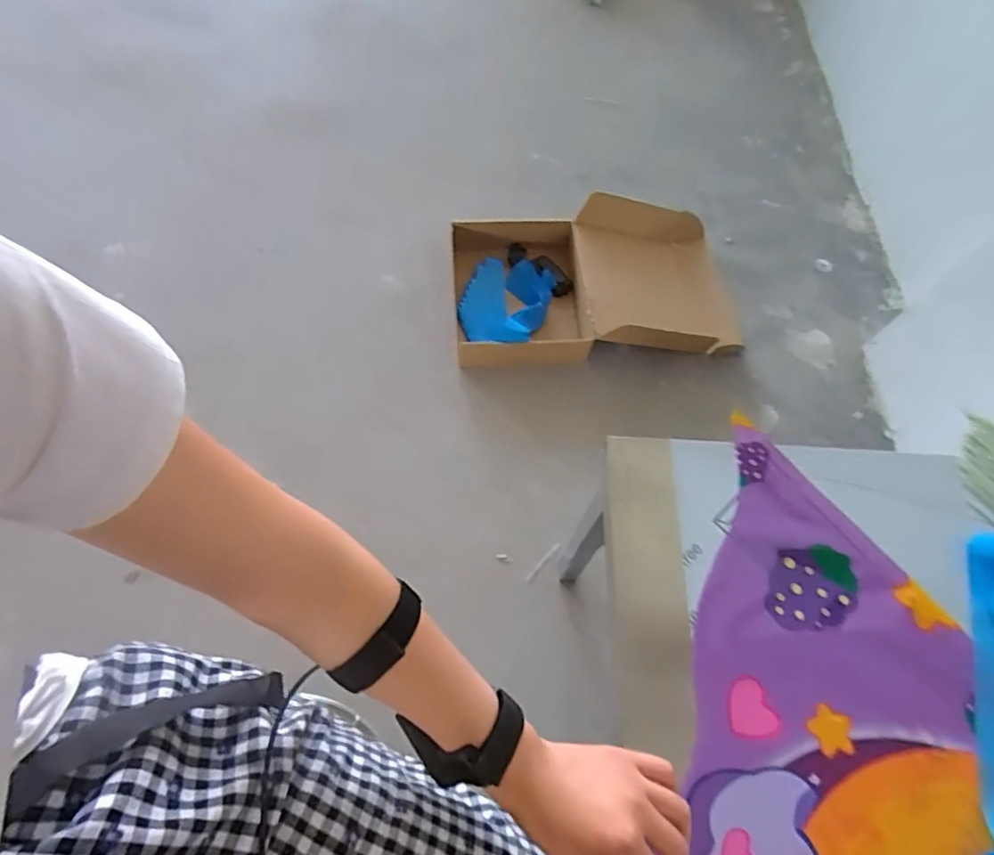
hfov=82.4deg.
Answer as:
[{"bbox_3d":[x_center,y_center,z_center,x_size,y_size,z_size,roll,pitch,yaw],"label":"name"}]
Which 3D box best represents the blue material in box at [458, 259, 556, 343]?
[{"bbox_3d":[0.018,-0.262,1.170,0.185,0.082,0.252,18,65,3],"label":"blue material in box"}]

